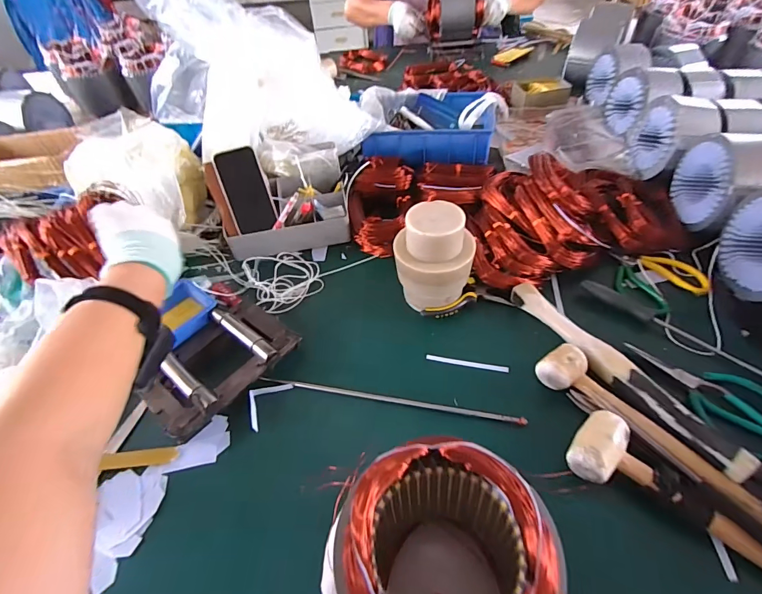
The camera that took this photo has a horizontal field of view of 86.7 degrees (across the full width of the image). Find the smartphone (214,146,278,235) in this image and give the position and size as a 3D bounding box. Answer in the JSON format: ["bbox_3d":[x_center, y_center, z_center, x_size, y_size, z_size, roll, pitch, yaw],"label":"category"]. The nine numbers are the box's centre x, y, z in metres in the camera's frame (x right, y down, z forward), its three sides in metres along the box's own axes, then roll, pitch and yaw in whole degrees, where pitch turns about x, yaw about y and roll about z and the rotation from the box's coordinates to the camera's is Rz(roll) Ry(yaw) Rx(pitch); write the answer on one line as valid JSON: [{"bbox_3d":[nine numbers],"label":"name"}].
[{"bbox_3d":[-0.236,-0.185,0.707,0.071,0.140,0.006,-18,14,-6],"label":"smartphone"}]

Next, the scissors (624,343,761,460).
[{"bbox_3d":[0.413,0.112,0.503,0.093,0.022,0.179,-27,50,-18],"label":"scissors"}]

